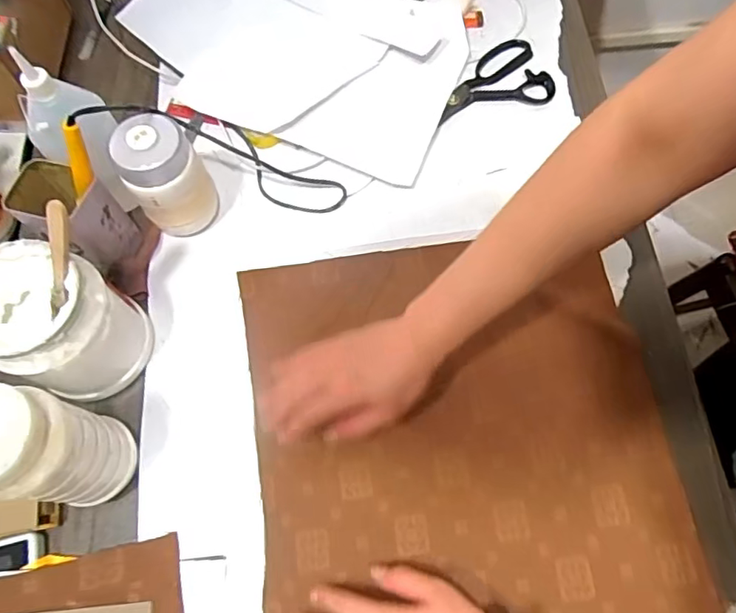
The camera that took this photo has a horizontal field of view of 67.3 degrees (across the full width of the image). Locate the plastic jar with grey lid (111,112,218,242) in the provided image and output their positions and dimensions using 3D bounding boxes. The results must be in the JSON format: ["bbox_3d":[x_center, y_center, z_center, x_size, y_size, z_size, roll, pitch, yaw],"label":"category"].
[{"bbox_3d":[-0.204,-0.133,0.566,0.074,0.131,0.067,-29,70,-9],"label":"plastic jar with grey lid"}]

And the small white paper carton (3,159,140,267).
[{"bbox_3d":[-0.294,-0.088,0.556,0.081,0.099,0.066,13,69,7],"label":"small white paper carton"}]

